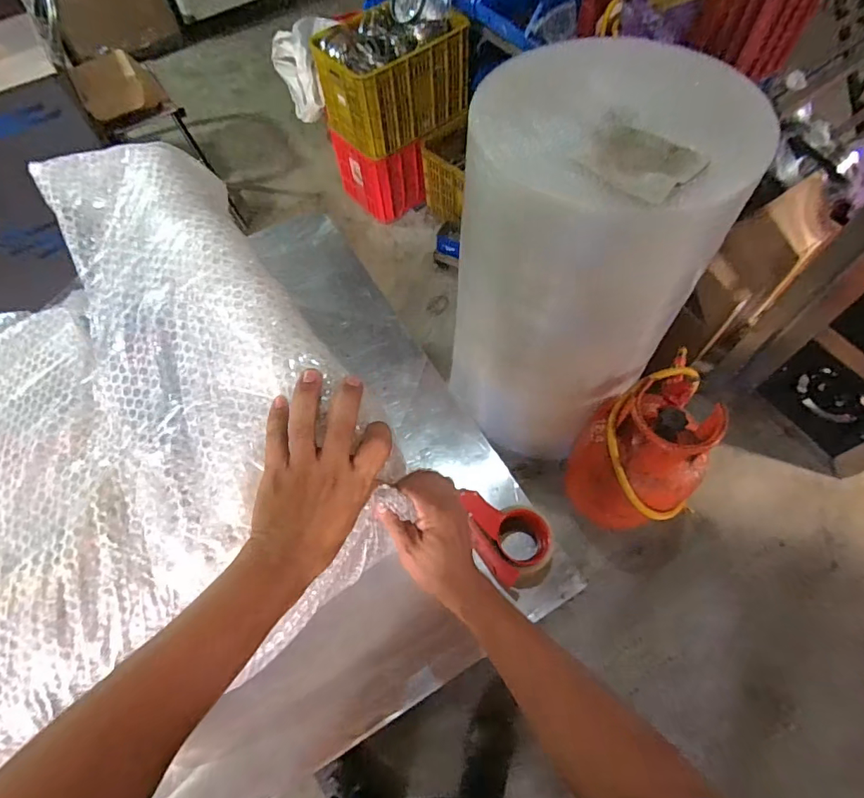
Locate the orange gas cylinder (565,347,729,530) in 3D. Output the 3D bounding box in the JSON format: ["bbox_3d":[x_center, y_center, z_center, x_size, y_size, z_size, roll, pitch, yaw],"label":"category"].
[{"bbox_3d":[0.552,0.160,1.249,0.285,0.440,0.288,-21,63,-7],"label":"orange gas cylinder"}]

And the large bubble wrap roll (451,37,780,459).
[{"bbox_3d":[0.348,-0.273,1.215,0.494,0.911,0.450,35,69,19],"label":"large bubble wrap roll"}]

